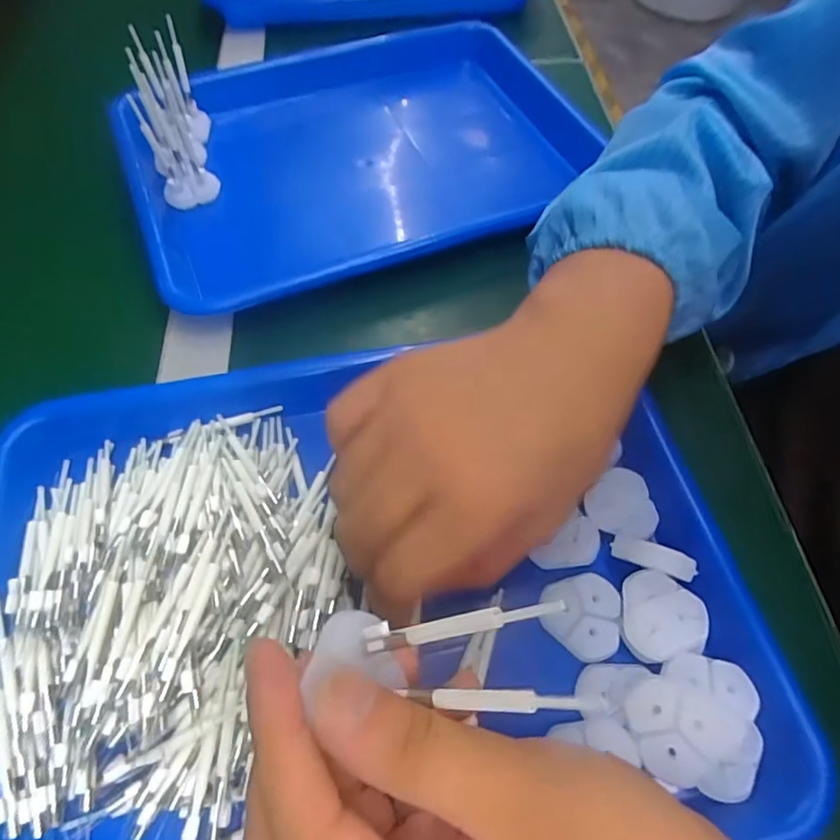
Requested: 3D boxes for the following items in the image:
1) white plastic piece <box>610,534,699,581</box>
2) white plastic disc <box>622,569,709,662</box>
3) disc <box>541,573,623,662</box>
[{"bbox_3d":[0.109,0.065,0.264,0.037,0.011,0.012,19,61,9],"label":"white plastic piece"},{"bbox_3d":[0.108,0.087,0.251,0.035,0.010,0.036,1,59,-1],"label":"white plastic disc"},{"bbox_3d":[0.073,0.087,0.255,0.034,0.004,0.037,1,59,-1],"label":"disc"}]

